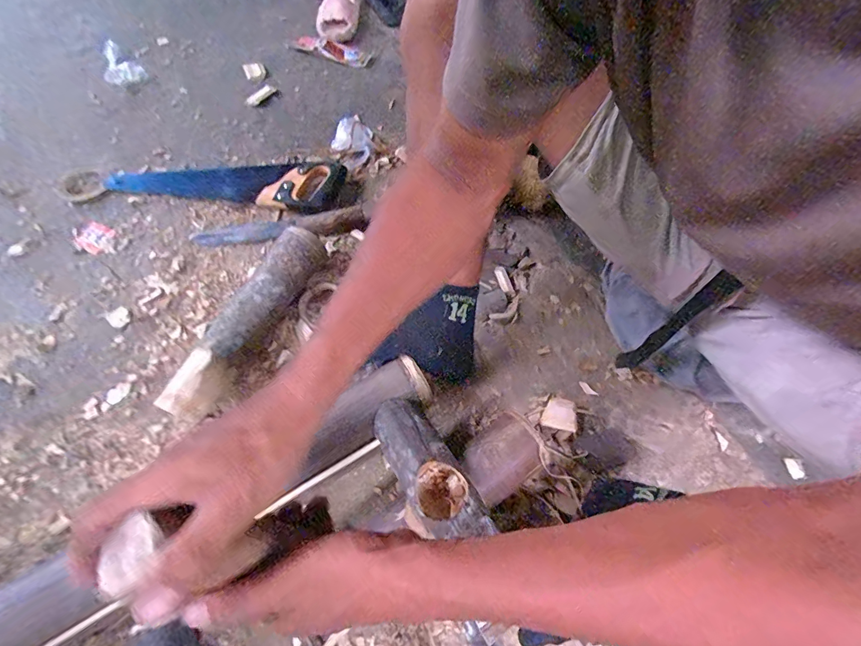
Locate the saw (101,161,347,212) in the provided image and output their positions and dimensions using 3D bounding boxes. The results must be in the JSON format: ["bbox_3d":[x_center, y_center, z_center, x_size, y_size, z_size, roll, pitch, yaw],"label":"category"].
[{"bbox_3d":[-0.388,-0.281,0.787,0.443,0.029,0.123,8,64,7],"label":"saw"}]

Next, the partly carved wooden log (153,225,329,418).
[{"bbox_3d":[-0.272,-0.005,0.619,0.066,0.070,0.323,25,68,14],"label":"partly carved wooden log"}]

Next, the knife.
[{"bbox_3d":[-0.274,-0.168,0.736,0.307,0.021,0.049,-8,64,-1],"label":"knife"}]

